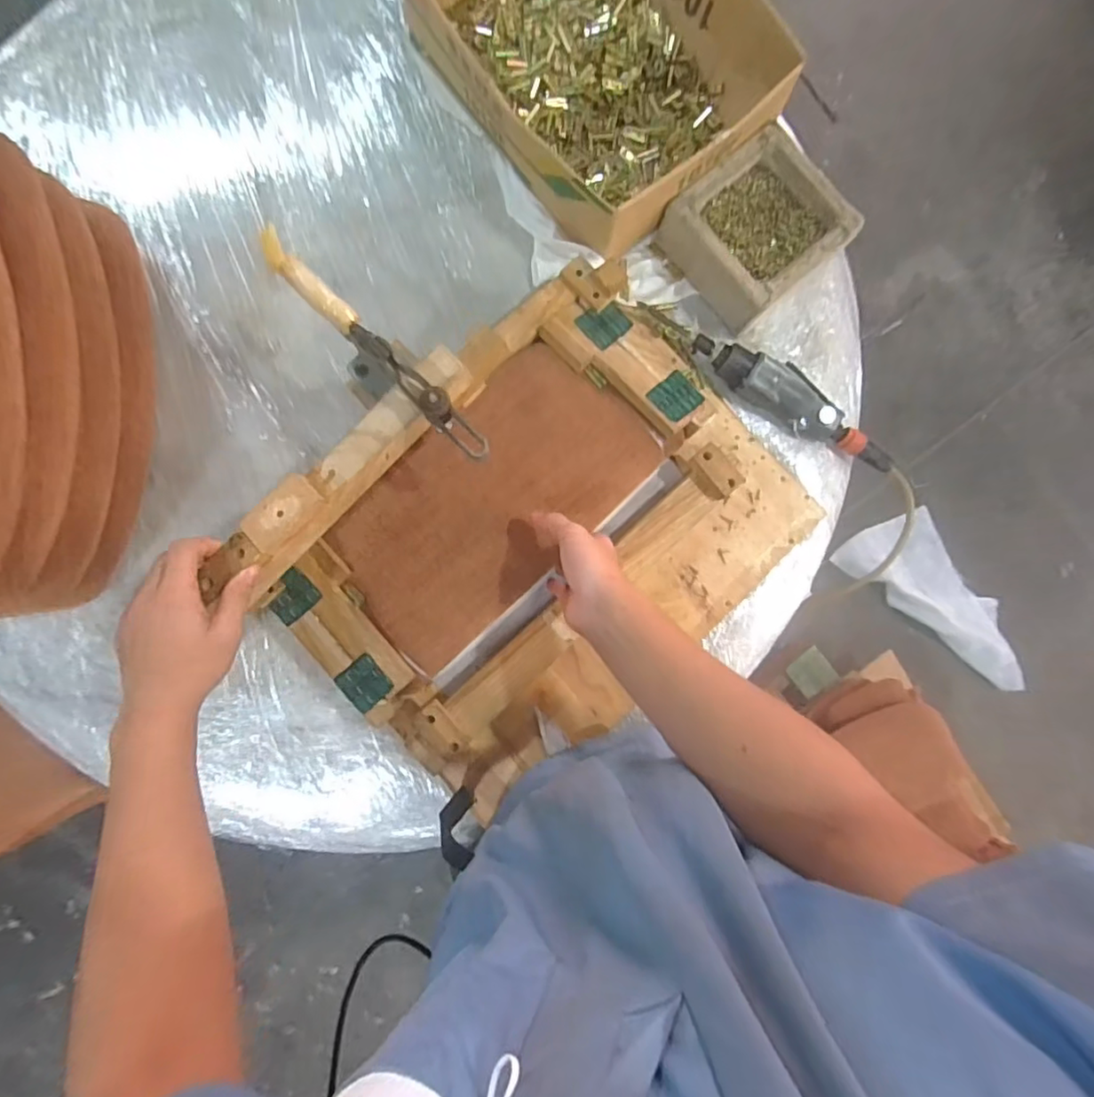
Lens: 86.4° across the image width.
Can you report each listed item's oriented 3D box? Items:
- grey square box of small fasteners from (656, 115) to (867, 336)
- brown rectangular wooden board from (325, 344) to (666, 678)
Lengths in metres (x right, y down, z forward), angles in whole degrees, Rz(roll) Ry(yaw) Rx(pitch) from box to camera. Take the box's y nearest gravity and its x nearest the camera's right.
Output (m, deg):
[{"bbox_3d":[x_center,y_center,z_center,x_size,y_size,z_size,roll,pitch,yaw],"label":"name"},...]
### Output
[{"bbox_3d":[0.250,-0.376,0.694,0.175,0.065,0.164,-41,89,-6],"label":"grey square box of small fasteners"},{"bbox_3d":[-0.057,-0.049,0.624,0.191,0.029,0.344,44,84,1],"label":"brown rectangular wooden board"}]

